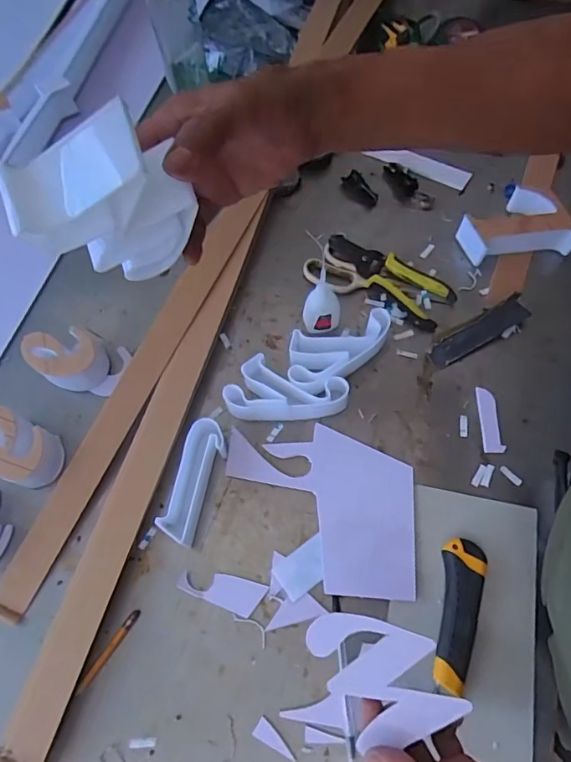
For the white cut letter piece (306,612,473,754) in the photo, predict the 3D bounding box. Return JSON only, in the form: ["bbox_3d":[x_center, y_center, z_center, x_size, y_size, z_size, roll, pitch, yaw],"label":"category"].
[{"bbox_3d":[0.071,0.212,0.365,0.081,0.004,0.098,-28,65,-4],"label":"white cut letter piece"}]

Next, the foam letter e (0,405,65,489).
[{"bbox_3d":[-0.296,0.076,0.551,0.089,0.046,0.066,23,70,12],"label":"foam letter e"}]

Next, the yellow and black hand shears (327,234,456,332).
[{"bbox_3d":[0.138,-0.141,0.635,0.170,0.024,0.076,41,74,18],"label":"yellow and black hand shears"}]

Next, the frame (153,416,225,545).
[{"bbox_3d":[-0.097,0.107,0.533,0.040,0.036,0.128,13,68,9],"label":"frame"}]

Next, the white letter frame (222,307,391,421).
[{"bbox_3d":[0.034,-0.014,0.578,0.207,0.041,0.105,-42,71,-14],"label":"white letter frame"}]

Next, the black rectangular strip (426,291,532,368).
[{"bbox_3d":[0.236,-0.061,0.598,0.140,0.023,0.034,-29,68,-9],"label":"black rectangular strip"}]

